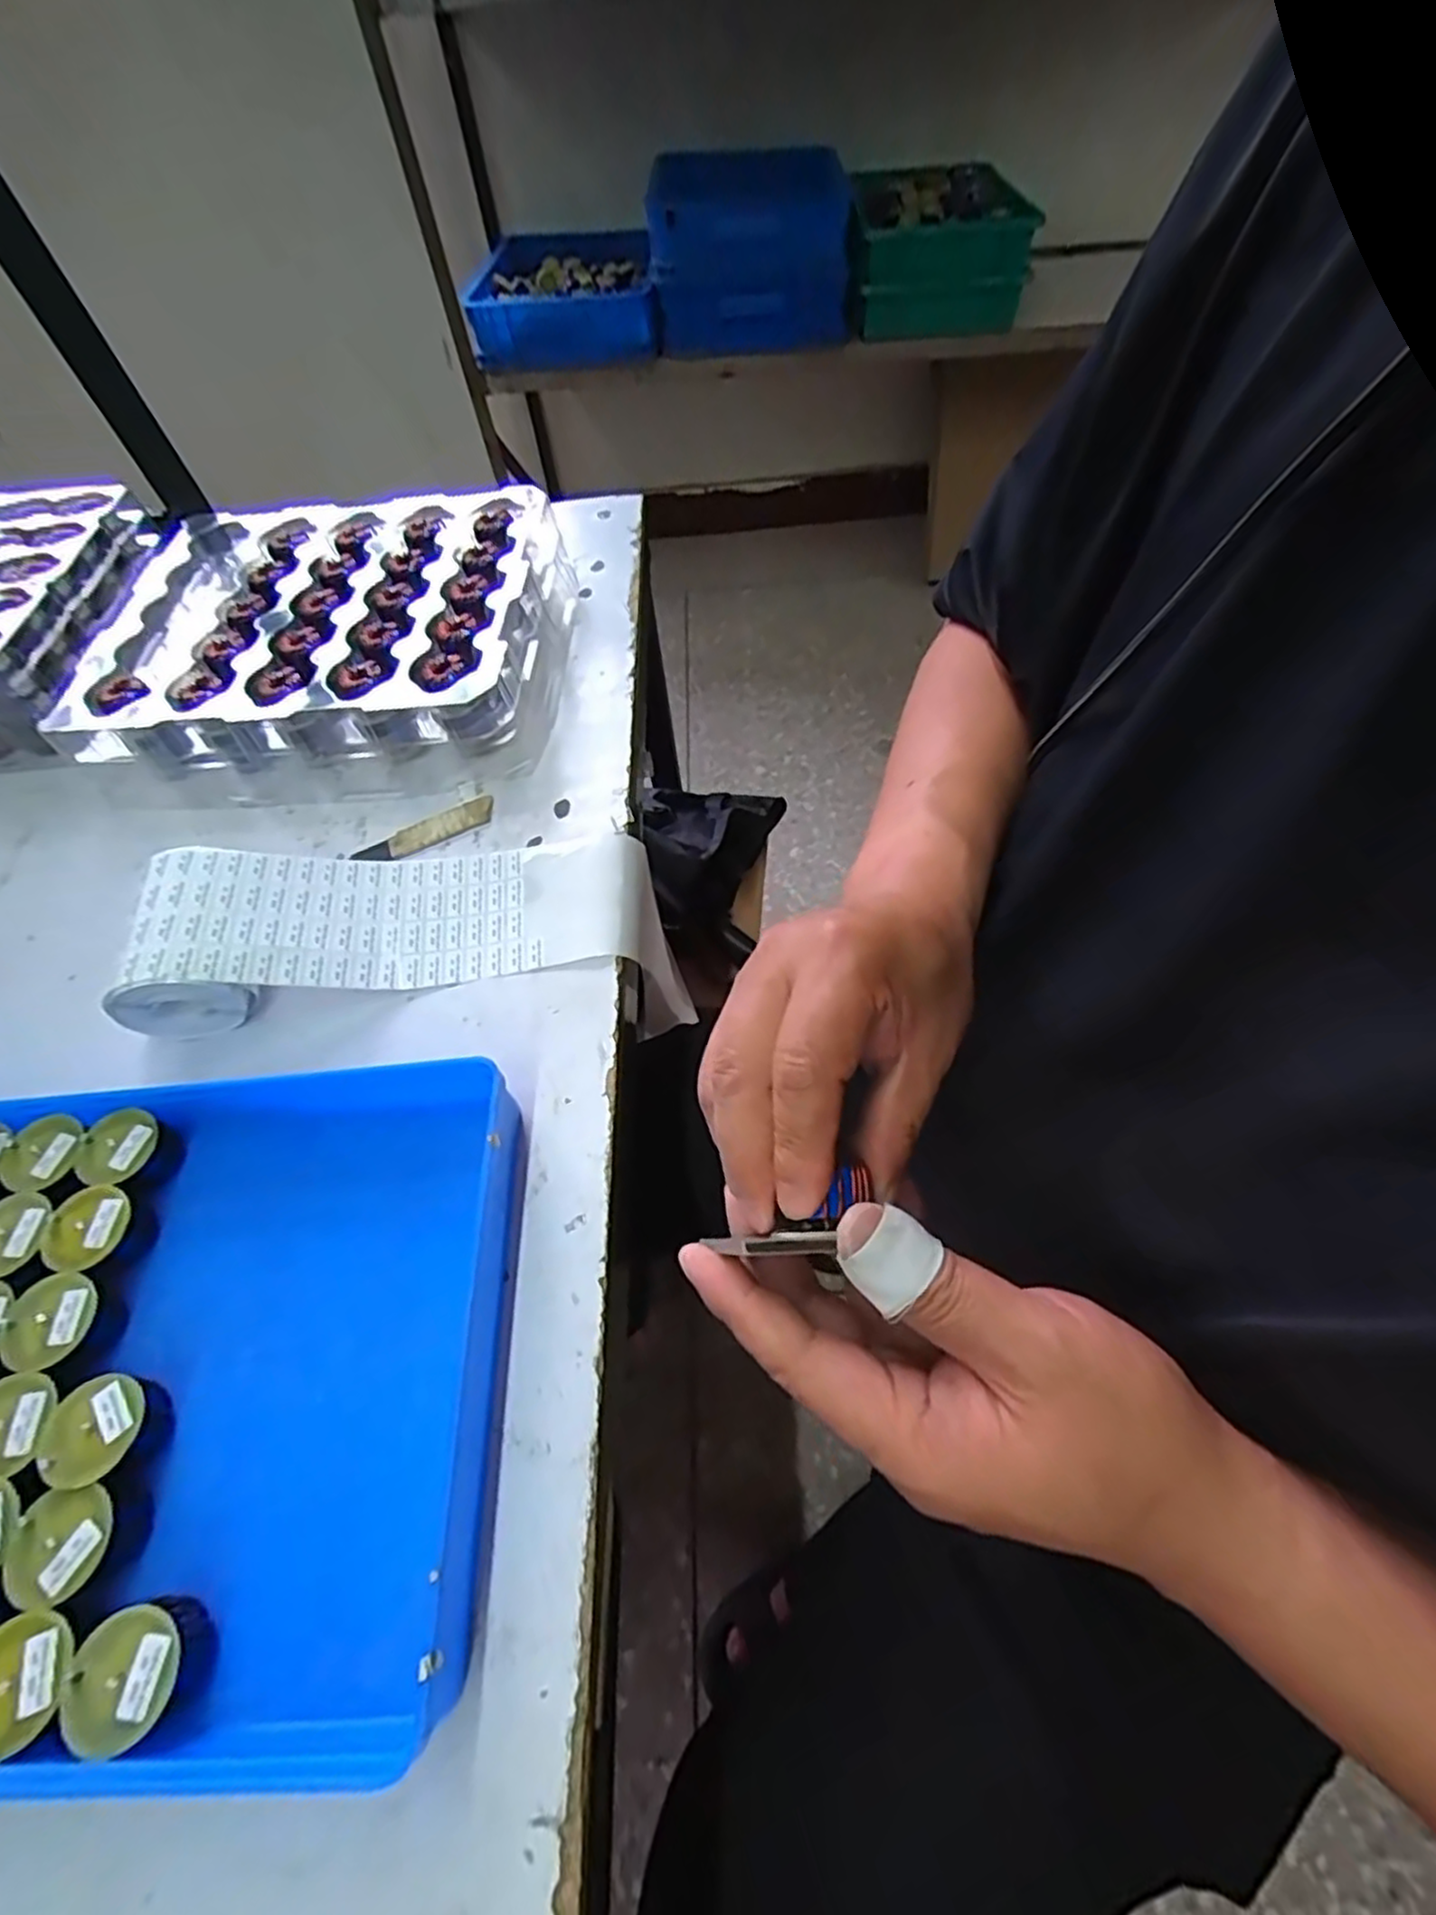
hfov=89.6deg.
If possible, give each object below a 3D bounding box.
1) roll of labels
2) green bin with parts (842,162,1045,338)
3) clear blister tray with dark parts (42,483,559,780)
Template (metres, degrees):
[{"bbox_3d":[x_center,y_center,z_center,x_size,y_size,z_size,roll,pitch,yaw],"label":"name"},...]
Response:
[{"bbox_3d":[-0.181,-0.027,0.401,0.247,0.049,0.088,-11,58,-2],"label":"roll of labels"},{"bbox_3d":[0.374,-1.216,1.246,0.306,0.141,0.267,-2,58,4],"label":"green bin with parts"},{"bbox_3d":[-0.278,-0.241,0.523,0.308,0.057,0.252,-3,58,3],"label":"clear blister tray with dark parts"}]

